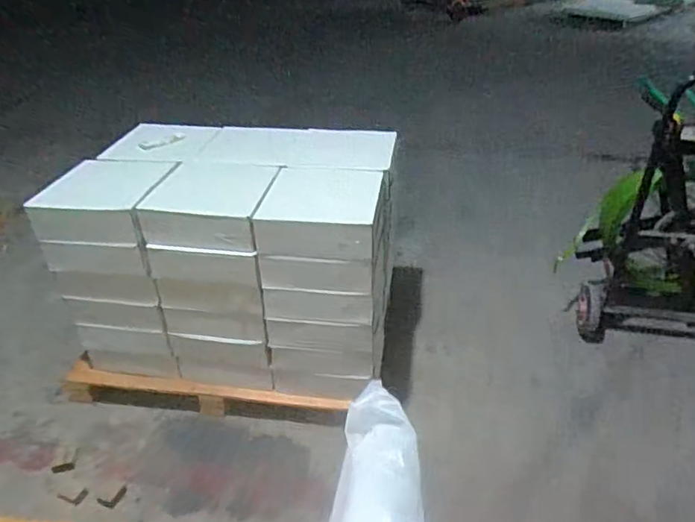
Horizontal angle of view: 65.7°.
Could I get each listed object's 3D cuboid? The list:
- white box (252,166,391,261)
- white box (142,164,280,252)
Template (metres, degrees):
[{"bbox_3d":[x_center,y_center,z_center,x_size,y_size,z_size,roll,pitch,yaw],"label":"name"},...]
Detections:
[{"bbox_3d":[-0.063,-0.150,1.533,0.324,0.113,0.342,5,35,8],"label":"white box"},{"bbox_3d":[-0.389,-0.184,1.570,0.309,0.105,0.382,3,35,5],"label":"white box"}]

